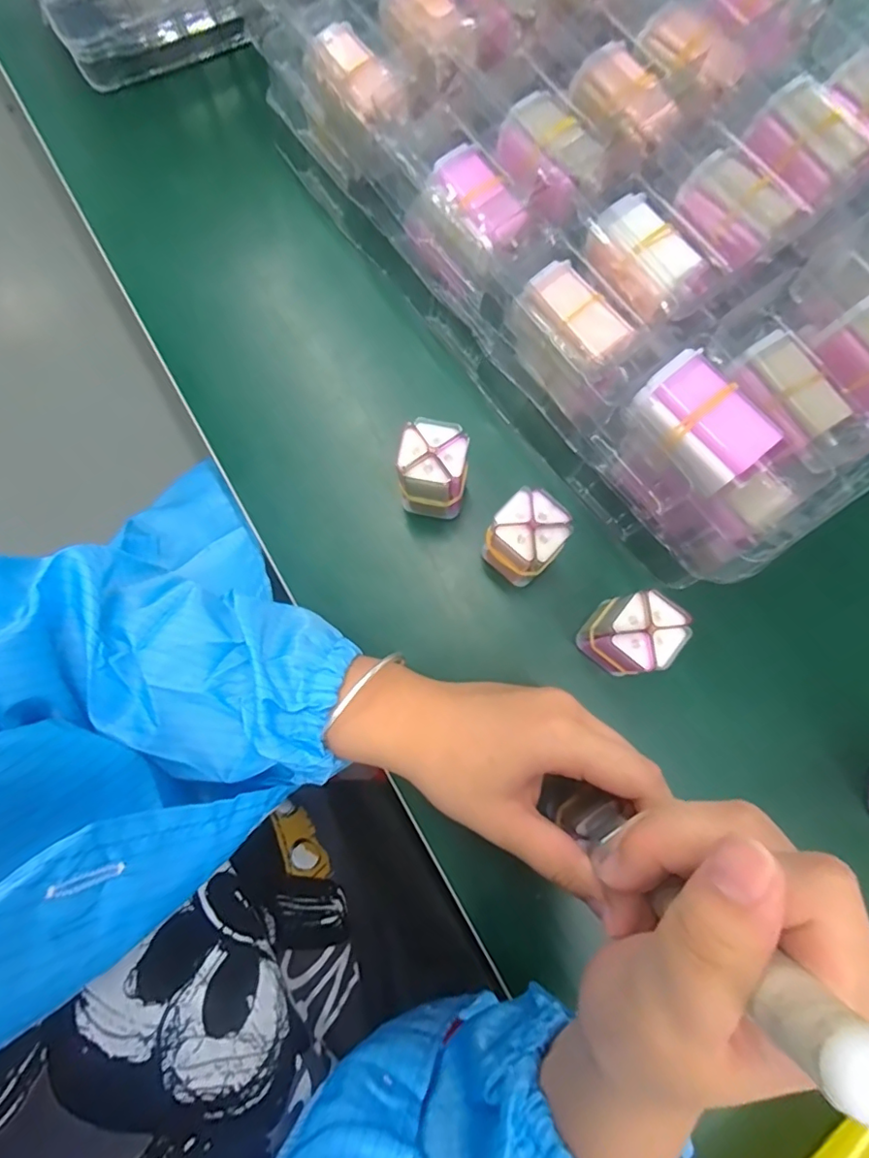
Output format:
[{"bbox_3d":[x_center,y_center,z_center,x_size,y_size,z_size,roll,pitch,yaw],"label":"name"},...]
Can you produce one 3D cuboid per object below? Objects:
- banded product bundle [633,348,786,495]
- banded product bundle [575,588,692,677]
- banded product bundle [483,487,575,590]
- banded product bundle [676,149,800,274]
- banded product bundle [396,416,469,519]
[{"bbox_3d":[0.115,-0.066,0.244,0.033,0.033,0.054,-37,82,-6],"label":"banded product bundle"},{"bbox_3d":[0.099,0.031,0.287,0.039,0.055,0.041,38,82,6],"label":"banded product bundle"},{"bbox_3d":[0.048,-0.018,0.301,0.035,0.059,0.040,44,83,7],"label":"banded product bundle"},{"bbox_3d":[0.158,-0.197,0.292,0.039,0.018,0.055,-34,82,-6],"label":"banded product bundle"},{"bbox_3d":[0.000,-0.058,0.307,0.035,0.060,0.035,5,80,1],"label":"banded product bundle"}]

